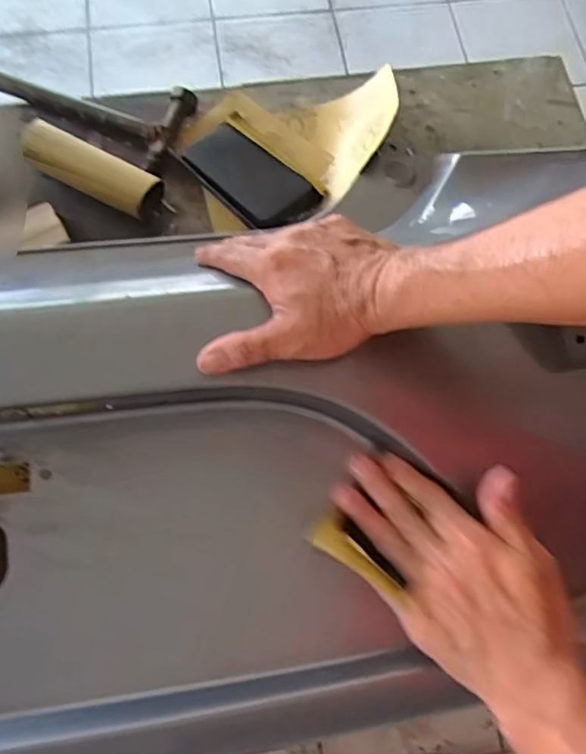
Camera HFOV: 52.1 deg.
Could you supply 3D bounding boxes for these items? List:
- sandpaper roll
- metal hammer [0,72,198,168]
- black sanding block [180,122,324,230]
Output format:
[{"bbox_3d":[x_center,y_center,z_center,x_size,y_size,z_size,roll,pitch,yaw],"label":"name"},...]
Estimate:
[{"bbox_3d":[-0.203,-0.205,0.595,0.146,0.037,0.051,28,73,6],"label":"sandpaper roll"},{"bbox_3d":[-0.210,-0.299,0.635,0.211,0.022,0.090,29,73,6],"label":"metal hammer"},{"bbox_3d":[-0.041,-0.202,0.606,0.135,0.017,0.073,44,75,10],"label":"black sanding block"}]

